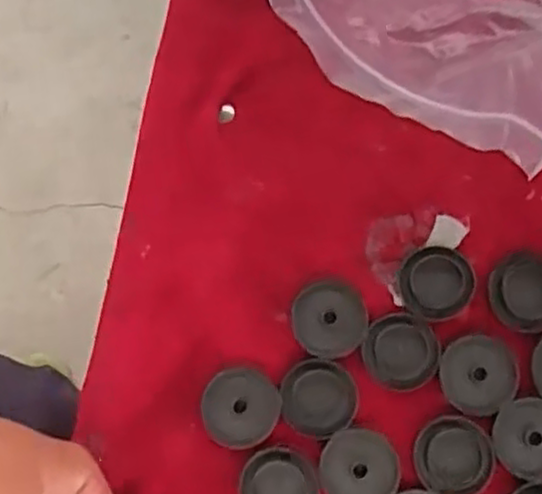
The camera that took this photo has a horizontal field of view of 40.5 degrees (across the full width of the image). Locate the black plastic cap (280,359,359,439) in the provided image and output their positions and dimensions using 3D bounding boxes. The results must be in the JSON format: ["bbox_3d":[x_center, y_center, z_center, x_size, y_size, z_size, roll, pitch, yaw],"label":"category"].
[{"bbox_3d":[0.021,0.064,0.314,0.032,0.004,0.032,0,77,1],"label":"black plastic cap"}]

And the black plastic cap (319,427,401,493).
[{"bbox_3d":[0.037,0.093,0.305,0.032,0.004,0.032,0,77,1],"label":"black plastic cap"}]

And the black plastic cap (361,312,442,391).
[{"bbox_3d":[0.056,0.045,0.317,0.032,0.004,0.032,0,77,1],"label":"black plastic cap"}]

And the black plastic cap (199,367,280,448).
[{"bbox_3d":[-0.013,0.069,0.314,0.032,0.004,0.033,0,77,1],"label":"black plastic cap"}]

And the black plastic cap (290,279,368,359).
[{"bbox_3d":[0.026,0.032,0.323,0.032,0.005,0.033,0,77,1],"label":"black plastic cap"}]

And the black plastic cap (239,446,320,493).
[{"bbox_3d":[0.003,0.100,0.304,0.032,0.004,0.033,0,77,1],"label":"black plastic cap"}]

